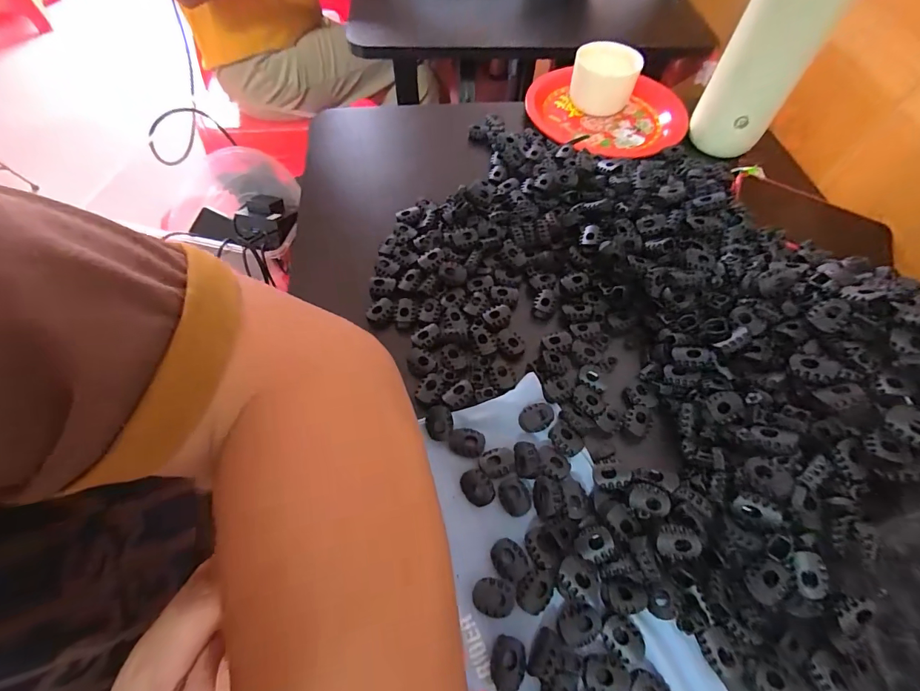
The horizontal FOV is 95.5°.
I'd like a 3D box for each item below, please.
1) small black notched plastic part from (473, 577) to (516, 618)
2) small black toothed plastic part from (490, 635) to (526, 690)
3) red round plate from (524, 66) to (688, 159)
[{"bbox_3d":[0.018,0.132,0.220,0.021,0.006,0.018,6,59,1],"label":"small black notched plastic part"},{"bbox_3d":[0.024,0.156,0.205,0.016,0.004,0.022,14,60,6],"label":"small black toothed plastic part"},{"bbox_3d":[0.155,-0.253,0.454,0.156,0.024,0.143,1,59,-2],"label":"red round plate"}]

